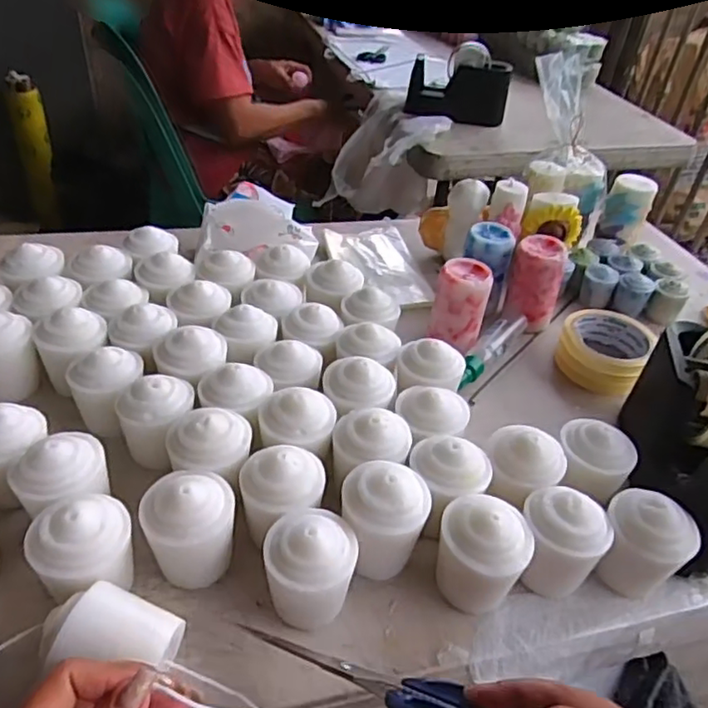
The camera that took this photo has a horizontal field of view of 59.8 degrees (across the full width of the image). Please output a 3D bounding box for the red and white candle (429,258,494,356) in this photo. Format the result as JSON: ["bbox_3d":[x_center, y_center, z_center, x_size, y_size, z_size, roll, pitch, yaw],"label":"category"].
[{"bbox_3d":[0.104,-0.049,0.610,0.050,0.075,0.052,11,40,5],"label":"red and white candle"}]

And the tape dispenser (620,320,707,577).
[{"bbox_3d":[0.251,0.064,0.471,0.060,0.140,0.190,6,40,-1],"label":"tape dispenser"}]

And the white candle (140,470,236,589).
[{"bbox_3d":[-0.105,0.113,0.401,0.054,0.065,0.052,4,40,-3],"label":"white candle"}]

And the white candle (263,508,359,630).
[{"bbox_3d":[-0.028,0.137,0.384,0.055,0.067,0.053,4,40,-3],"label":"white candle"}]

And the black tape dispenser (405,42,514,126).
[{"bbox_3d":[0.200,-0.512,1.180,0.187,0.127,0.058,4,40,-3],"label":"black tape dispenser"}]

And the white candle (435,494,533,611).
[{"bbox_3d":[0.080,0.132,0.401,0.054,0.072,0.048,31,46,27],"label":"white candle"}]

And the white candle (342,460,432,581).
[{"bbox_3d":[0.019,0.112,0.410,0.057,0.068,0.052,10,40,4],"label":"white candle"}]

